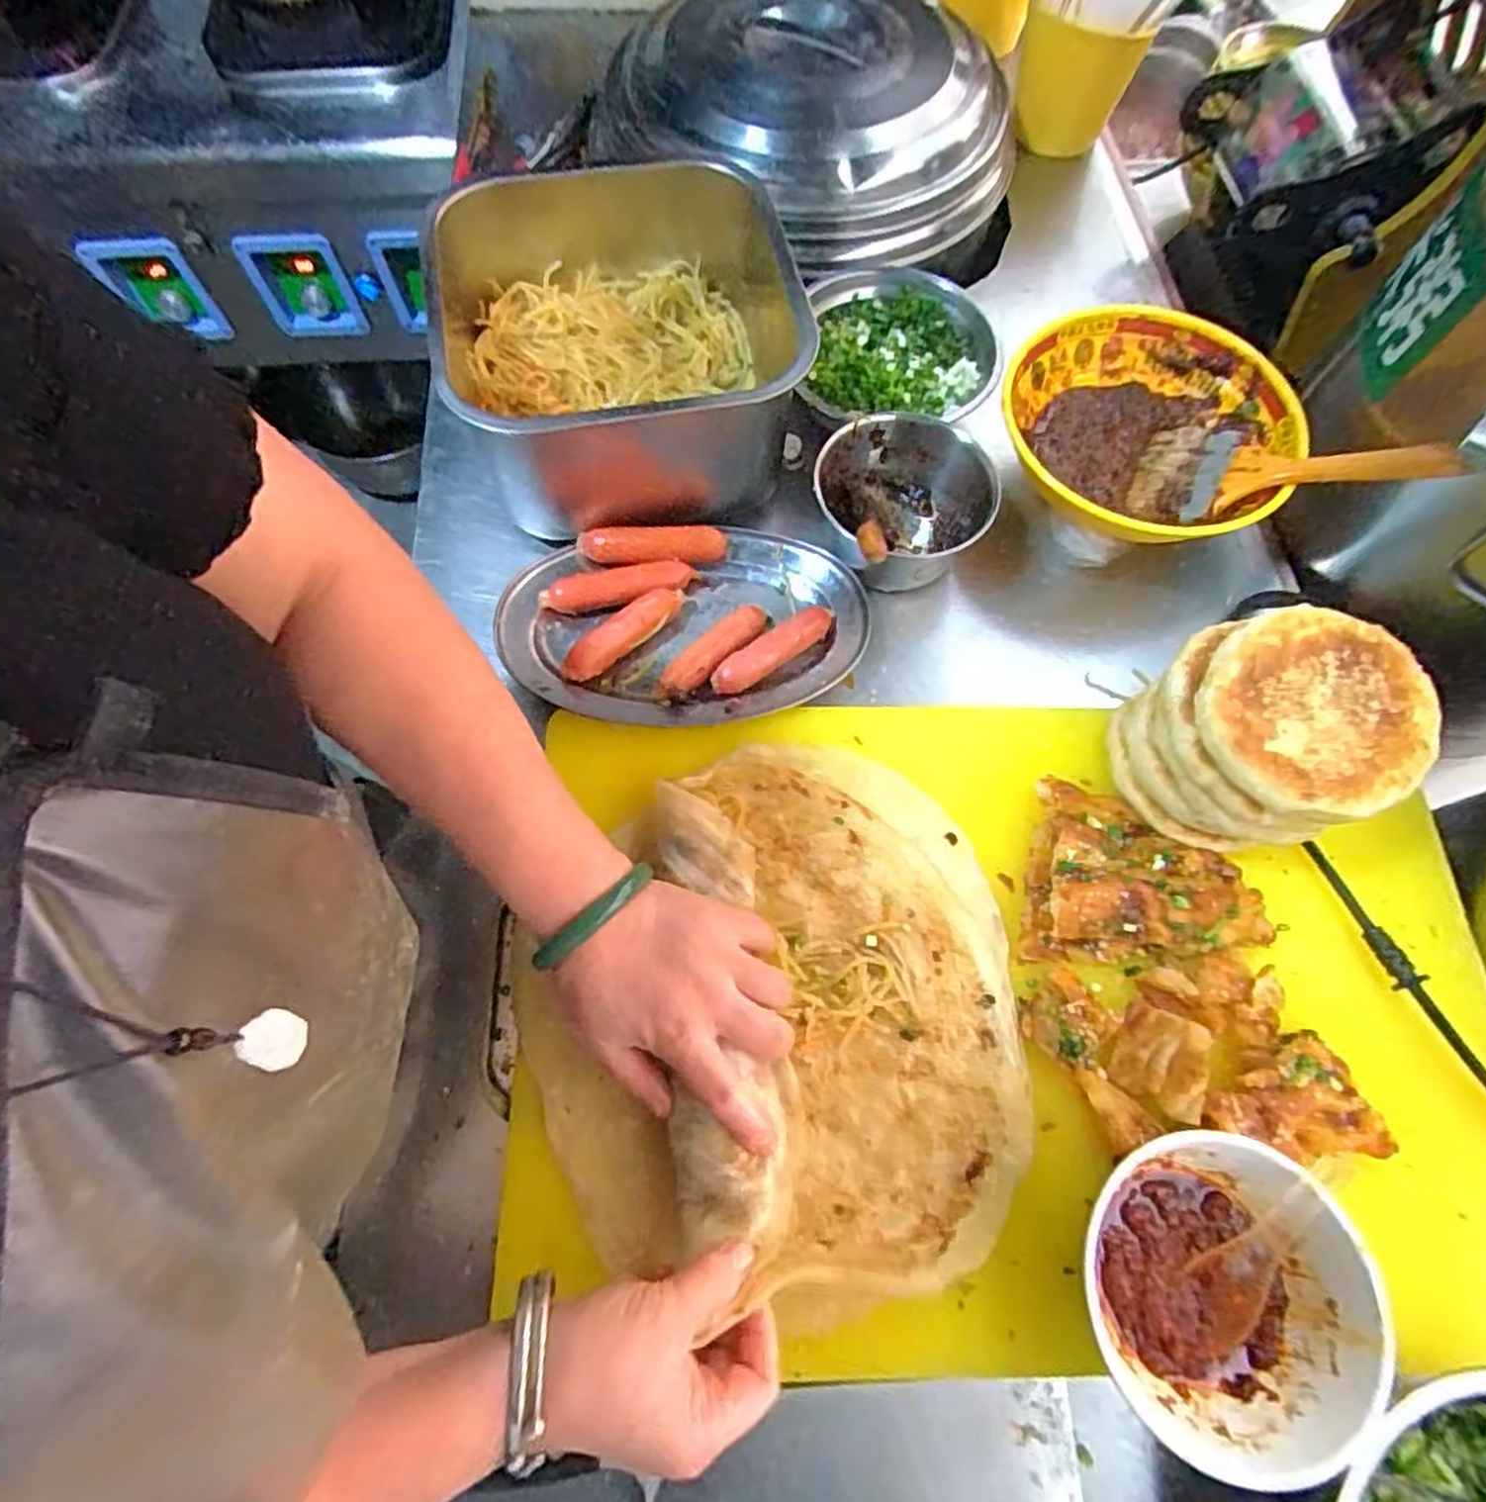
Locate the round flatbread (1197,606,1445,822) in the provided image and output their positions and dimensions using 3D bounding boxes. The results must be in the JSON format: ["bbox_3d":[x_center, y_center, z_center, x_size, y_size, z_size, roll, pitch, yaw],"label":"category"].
[{"bbox_3d":[0.290,-0.022,0.381,0.111,0.012,0.103,0,68,-1],"label":"round flatbread"}]

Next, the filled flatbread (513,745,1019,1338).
[{"bbox_3d":[0.015,0.134,0.411,0.267,0.051,0.286,-1,70,2],"label":"filled flatbread"}]

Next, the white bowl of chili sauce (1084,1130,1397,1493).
[{"bbox_3d":[0.219,0.247,0.357,0.115,0.060,0.121,0,68,-1],"label":"white bowl of chili sauce"}]

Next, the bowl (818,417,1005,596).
[{"bbox_3d":[0.112,-0.173,0.540,0.108,0.074,0.105,0,68,-1],"label":"bowl"}]

